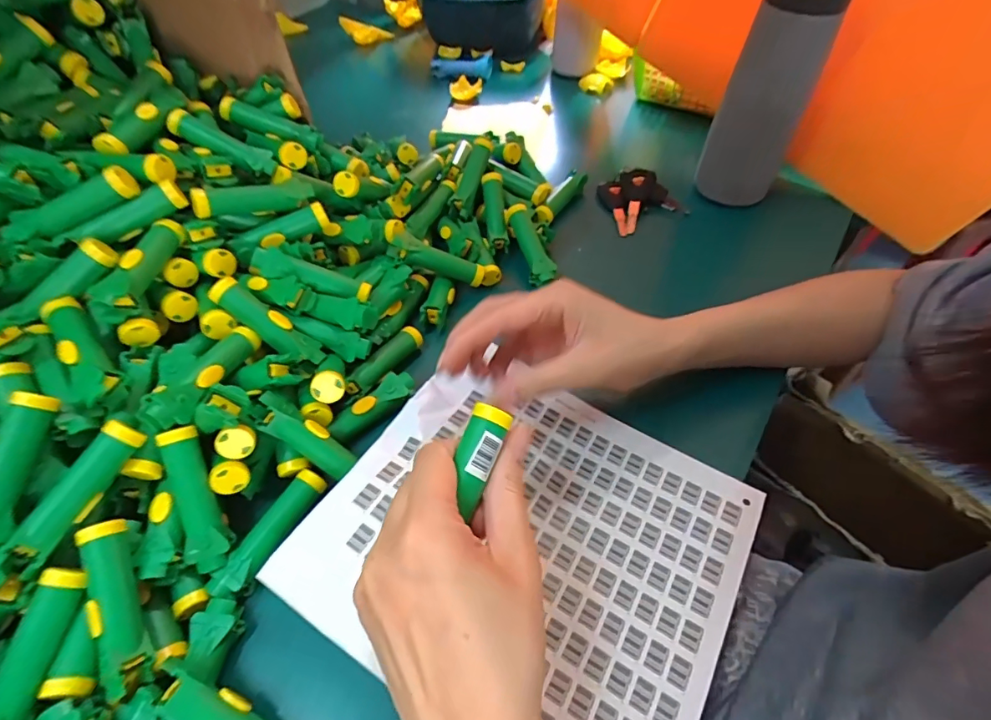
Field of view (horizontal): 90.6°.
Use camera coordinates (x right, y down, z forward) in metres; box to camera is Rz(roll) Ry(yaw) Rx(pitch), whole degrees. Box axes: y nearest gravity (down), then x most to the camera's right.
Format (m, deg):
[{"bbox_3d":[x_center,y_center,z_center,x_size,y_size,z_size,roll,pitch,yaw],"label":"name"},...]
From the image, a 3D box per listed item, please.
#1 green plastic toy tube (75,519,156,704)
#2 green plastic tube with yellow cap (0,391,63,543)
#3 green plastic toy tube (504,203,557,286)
[{"bbox_3d":[-0.188,0.121,0.243,0.018,0.015,0.080,-20,74,-14],"label":"green plastic toy tube"},{"bbox_3d":[-0.251,0.056,0.248,0.021,0.020,0.080,7,71,5],"label":"green plastic tube with yellow cap"},{"bbox_3d":[0.029,-0.105,0.437,0.020,0.018,0.077,-17,67,-12],"label":"green plastic toy tube"}]

